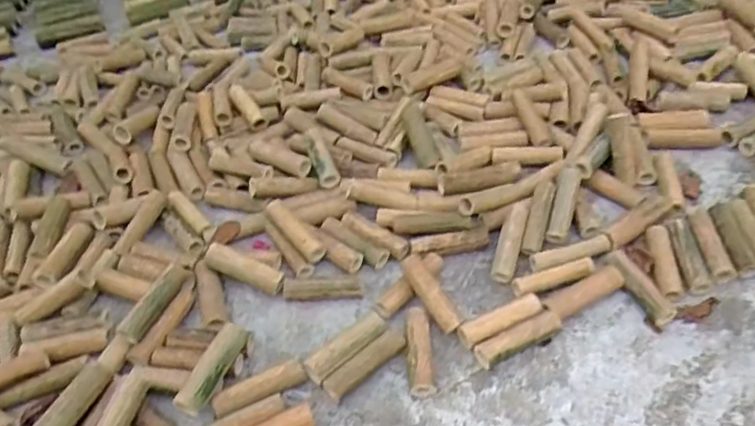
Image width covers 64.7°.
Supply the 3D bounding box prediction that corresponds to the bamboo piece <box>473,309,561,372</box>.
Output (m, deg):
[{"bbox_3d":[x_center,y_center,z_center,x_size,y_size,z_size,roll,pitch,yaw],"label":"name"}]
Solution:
[{"bbox_3d":[0.288,0.261,1.231,0.190,0.036,0.053,-22,48,-13],"label":"bamboo piece"}]

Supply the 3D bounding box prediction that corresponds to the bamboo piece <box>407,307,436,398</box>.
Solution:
[{"bbox_3d":[0.084,0.279,1.220,0.053,0.052,0.183,-5,46,3],"label":"bamboo piece"}]

